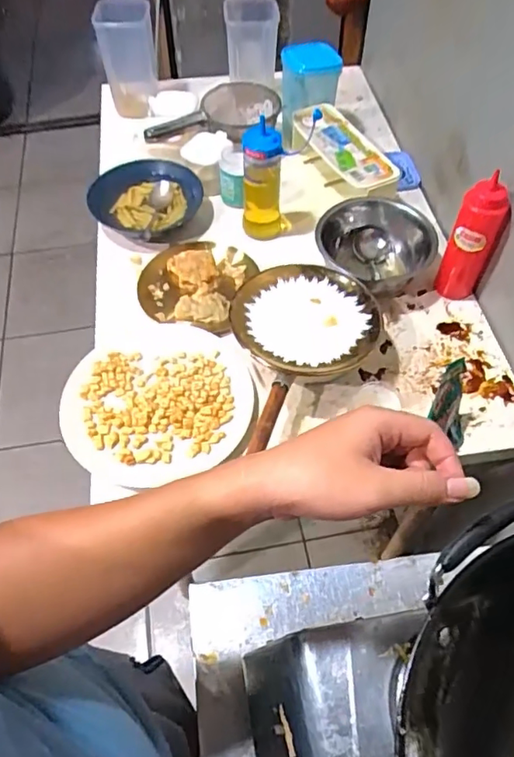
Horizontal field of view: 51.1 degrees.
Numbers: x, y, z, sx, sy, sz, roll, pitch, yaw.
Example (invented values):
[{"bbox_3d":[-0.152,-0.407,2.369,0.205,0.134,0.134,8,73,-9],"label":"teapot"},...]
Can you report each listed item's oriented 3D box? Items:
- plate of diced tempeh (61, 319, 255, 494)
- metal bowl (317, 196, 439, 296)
[{"bbox_3d":[-0.133,0.026,0.739,0.244,0.018,0.250,0,56,1],"label":"plate of diced tempeh"},{"bbox_3d":[0.187,-0.204,0.862,0.175,0.079,0.172,0,56,1],"label":"metal bowl"}]

